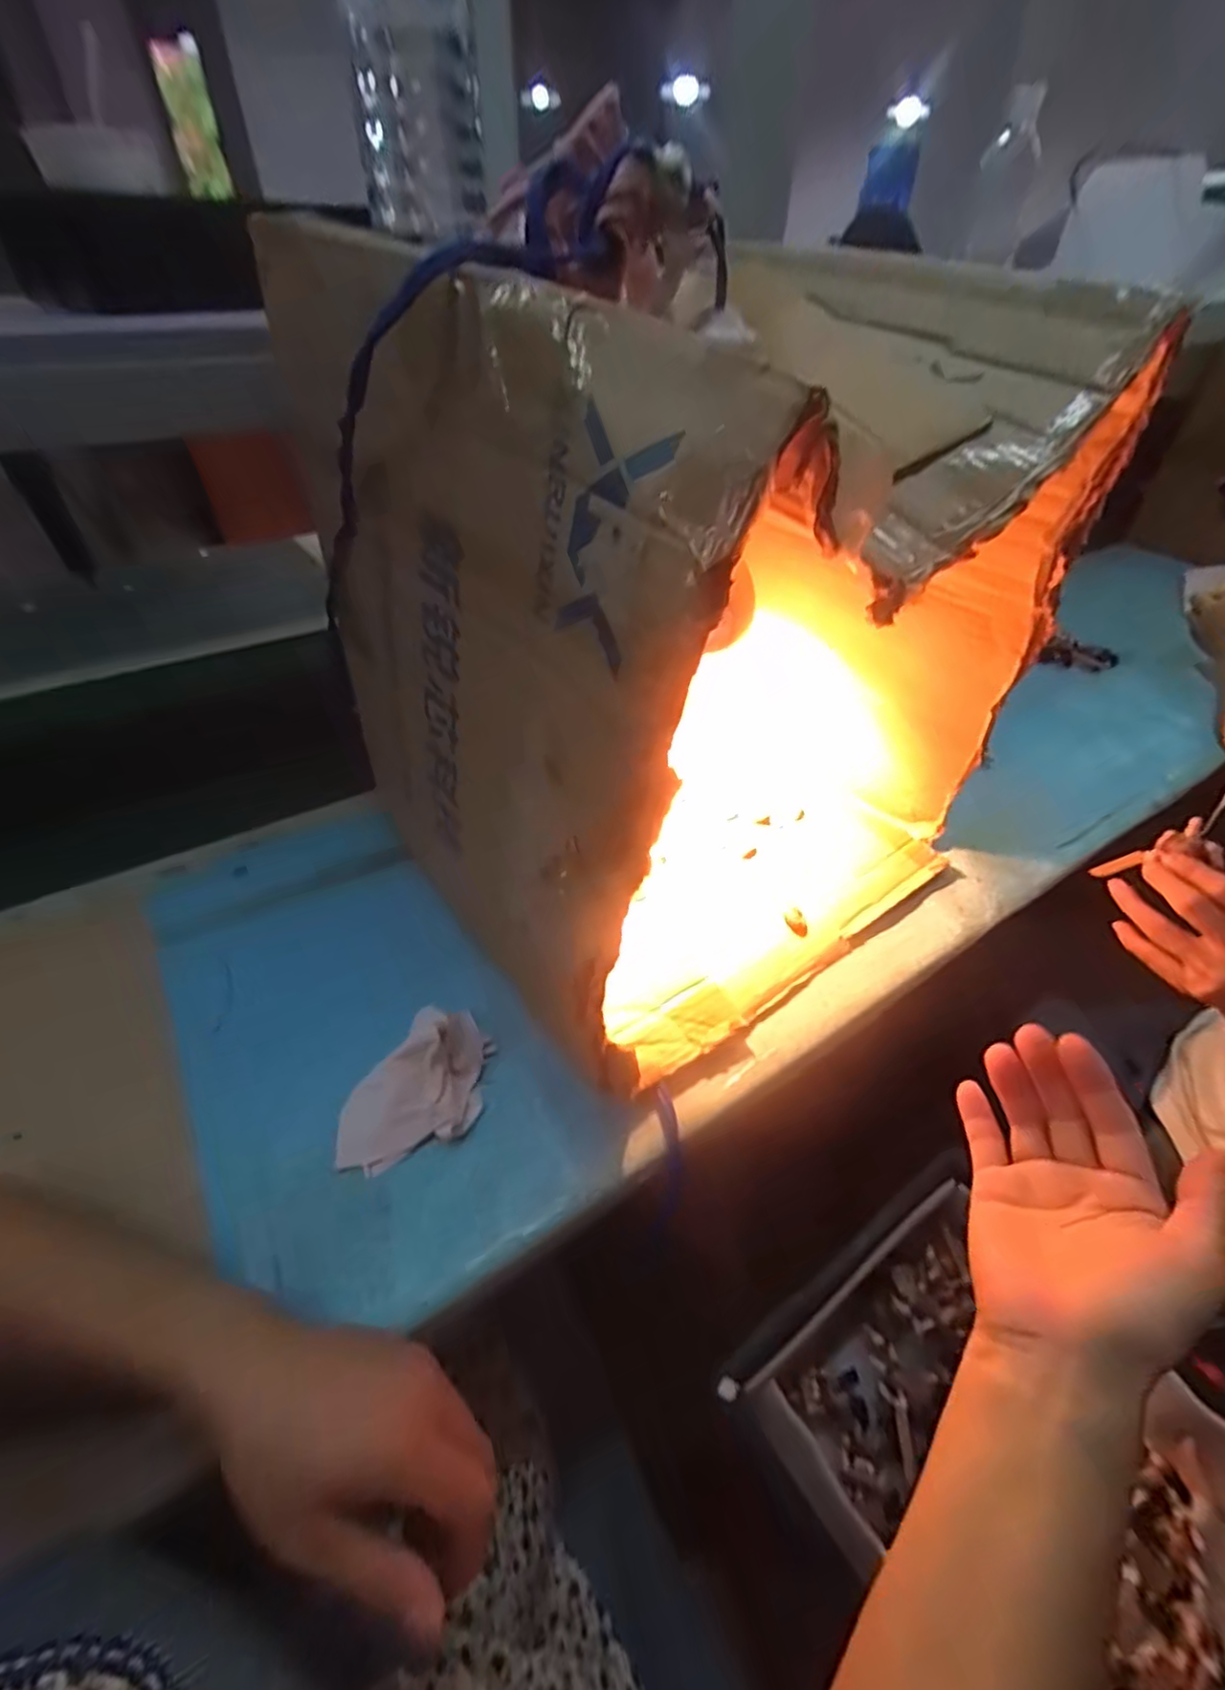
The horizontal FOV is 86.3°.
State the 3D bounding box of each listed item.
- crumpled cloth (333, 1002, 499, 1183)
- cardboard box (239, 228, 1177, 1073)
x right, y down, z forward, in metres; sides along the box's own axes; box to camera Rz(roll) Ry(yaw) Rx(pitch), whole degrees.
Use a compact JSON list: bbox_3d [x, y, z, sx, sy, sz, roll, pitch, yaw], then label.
[{"bbox_3d":[-0.116,0.148,0.394,0.056,0.048,0.109,34,51,31],"label":"crumpled cloth"},{"bbox_3d":[0.068,-0.134,0.476,0.422,0.402,0.360,-25,48,-26],"label":"cardboard box"}]

